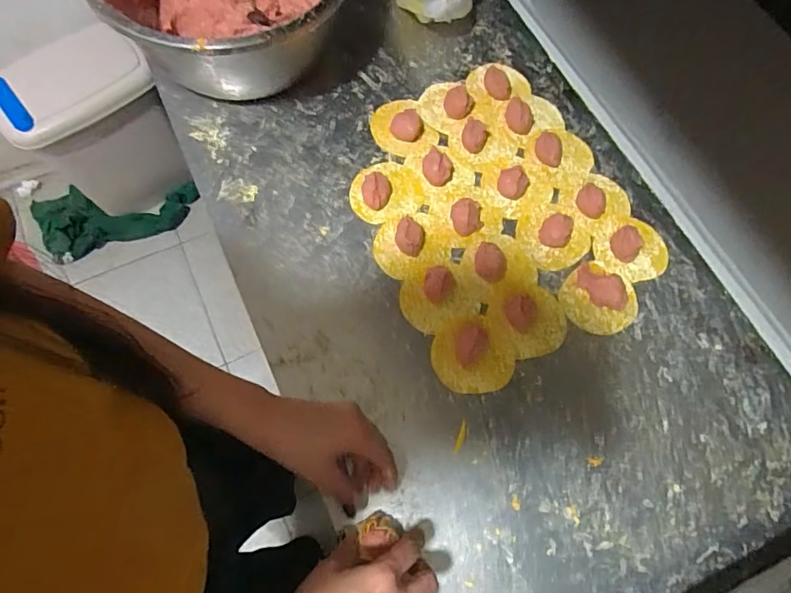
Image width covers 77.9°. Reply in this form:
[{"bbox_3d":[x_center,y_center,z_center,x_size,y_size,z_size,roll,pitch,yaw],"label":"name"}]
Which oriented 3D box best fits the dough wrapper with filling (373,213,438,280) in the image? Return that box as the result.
[{"bbox_3d":[0.013,-0.057,0.534,0.070,0.021,0.071,1,70,-2],"label":"dough wrapper with filling"}]

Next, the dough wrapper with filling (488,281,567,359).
[{"bbox_3d":[0.142,0.018,0.508,0.074,0.021,0.082,-31,74,-12],"label":"dough wrapper with filling"}]

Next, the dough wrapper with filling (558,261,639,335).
[{"bbox_3d":[0.219,0.001,0.523,0.076,0.012,0.075,1,70,-2],"label":"dough wrapper with filling"}]

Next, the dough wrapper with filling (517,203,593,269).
[{"bbox_3d":[0.179,-0.073,0.544,0.077,0.027,0.083,1,70,-2],"label":"dough wrapper with filling"}]

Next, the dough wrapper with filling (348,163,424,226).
[{"bbox_3d":[-0.011,-0.124,0.556,0.083,0.021,0.074,-26,73,-10],"label":"dough wrapper with filling"}]

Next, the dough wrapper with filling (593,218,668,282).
[{"bbox_3d":[0.265,-0.057,0.542,0.079,0.025,0.080,1,70,-2],"label":"dough wrapper with filling"}]

